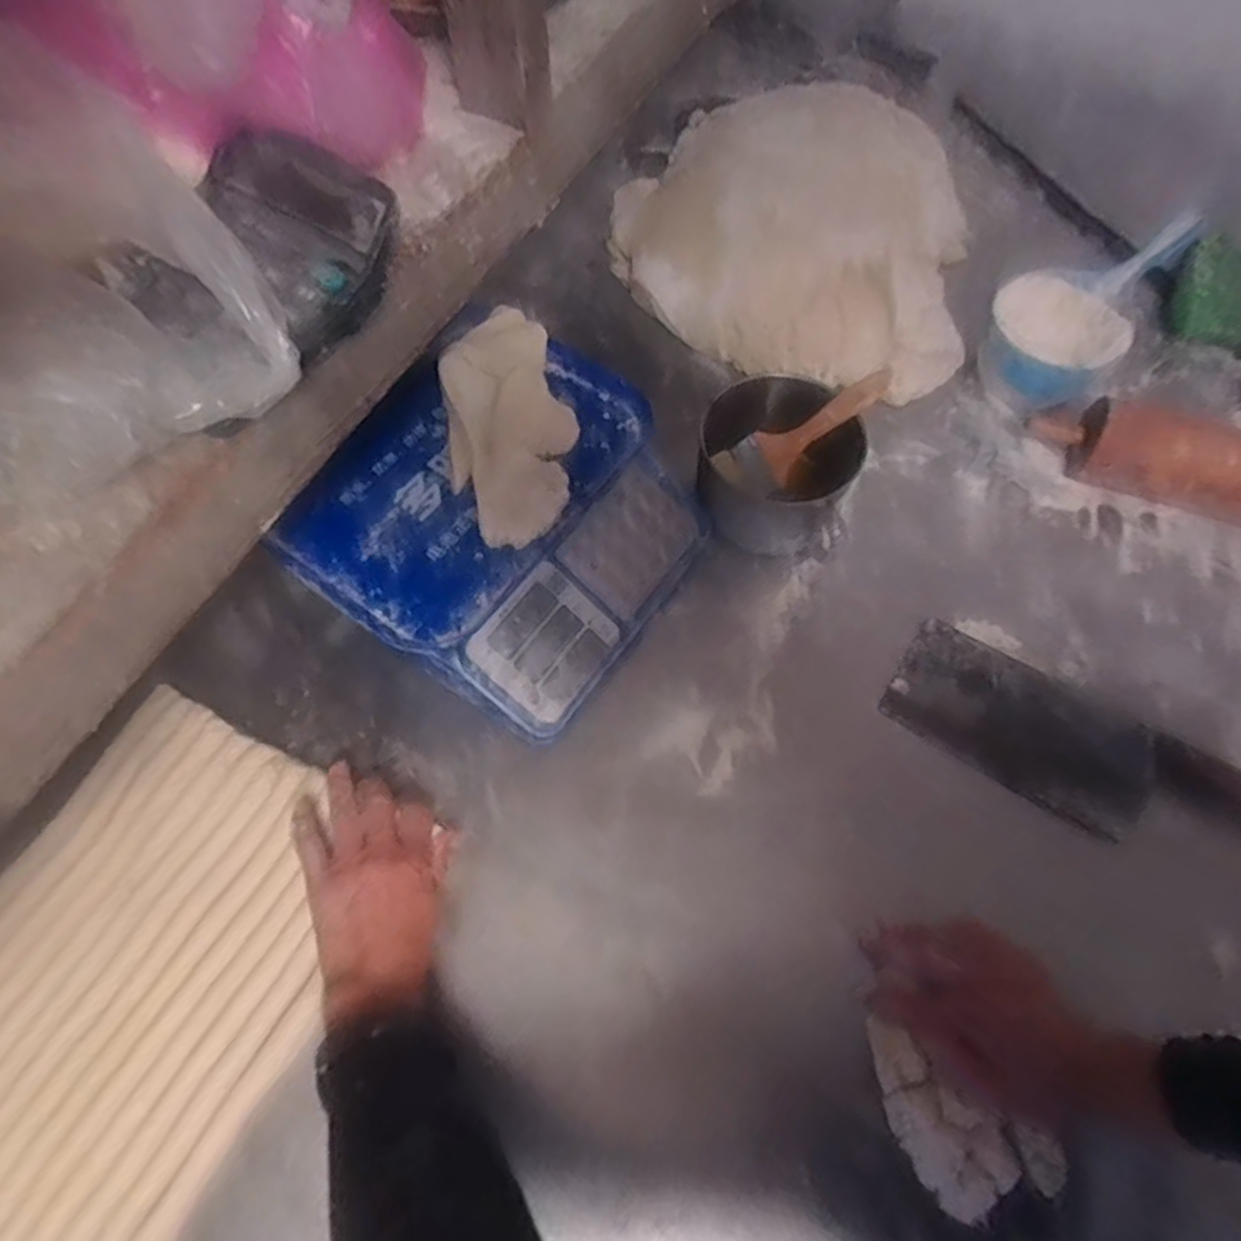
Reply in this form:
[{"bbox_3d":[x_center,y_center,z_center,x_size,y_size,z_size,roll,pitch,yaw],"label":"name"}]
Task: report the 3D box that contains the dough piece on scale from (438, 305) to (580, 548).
[{"bbox_3d":[-0.093,-0.173,0.623,0.101,0.033,0.236,-8,64,-5],"label":"dough piece on scale"}]

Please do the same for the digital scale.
[{"bbox_3d":[-0.101,-0.083,0.651,0.281,0.112,0.291,33,68,14],"label":"digital scale"}]

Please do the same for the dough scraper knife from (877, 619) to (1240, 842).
[{"bbox_3d":[0.381,0.105,0.617,0.311,0.023,0.114,27,67,12],"label":"dough scraper knife"}]

